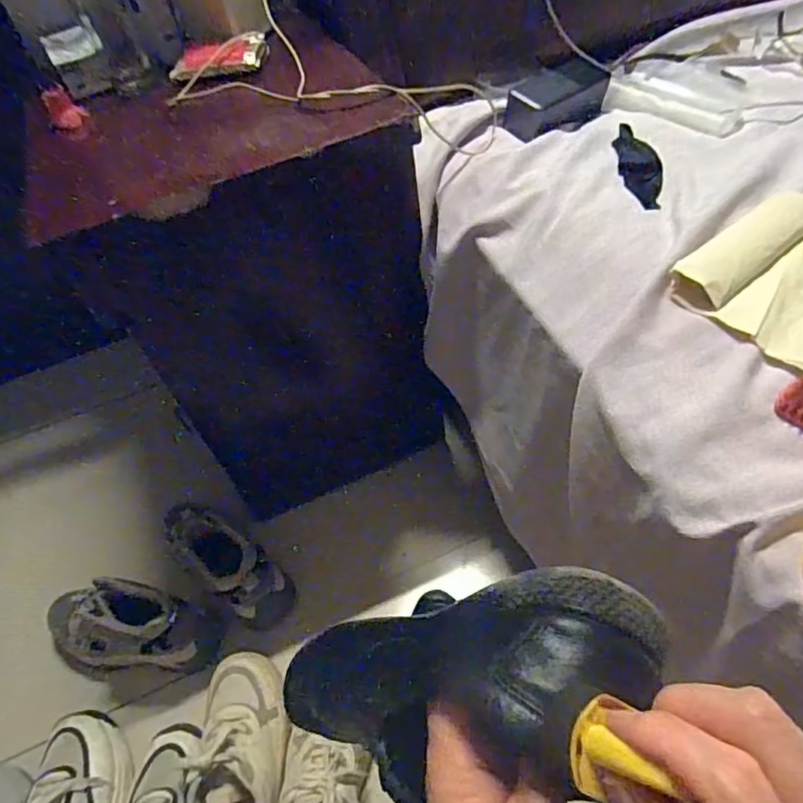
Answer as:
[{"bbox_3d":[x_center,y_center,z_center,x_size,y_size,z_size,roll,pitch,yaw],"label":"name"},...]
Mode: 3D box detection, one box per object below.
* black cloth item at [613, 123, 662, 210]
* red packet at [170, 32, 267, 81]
[{"bbox_3d":[0.249,-0.241,0.584,0.038,0.024,0.128,0,53,9],"label":"black cloth item"},{"bbox_3d":[-0.211,-0.392,0.641,0.110,0.022,0.069,-11,52,0],"label":"red packet"}]

